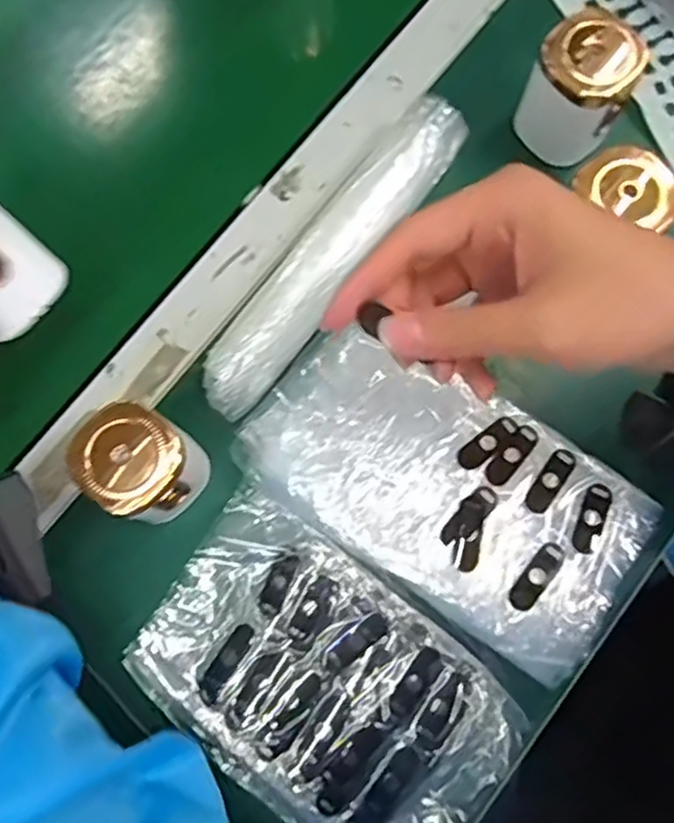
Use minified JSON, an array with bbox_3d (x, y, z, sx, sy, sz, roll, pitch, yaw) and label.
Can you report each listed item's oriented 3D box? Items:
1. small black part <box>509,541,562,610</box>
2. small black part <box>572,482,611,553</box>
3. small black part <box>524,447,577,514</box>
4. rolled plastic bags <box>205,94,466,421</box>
[{"bbox_3d":[0.109,0.089,0.375,0.014,0.004,0.041,36,81,8],"label":"small black part"},{"bbox_3d":[0.142,0.059,0.384,0.013,0.004,0.039,21,79,5],"label":"small black part"},{"bbox_3d":[0.121,0.039,0.388,0.014,0.004,0.040,36,81,8],"label":"small black part"},{"bbox_3d":[-0.002,-0.094,0.422,0.046,0.045,0.226,34,81,7],"label":"rolled plastic bags"}]

